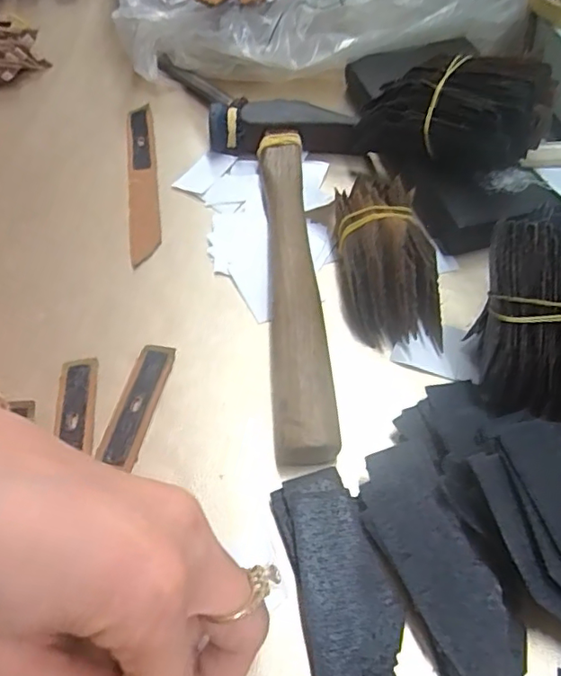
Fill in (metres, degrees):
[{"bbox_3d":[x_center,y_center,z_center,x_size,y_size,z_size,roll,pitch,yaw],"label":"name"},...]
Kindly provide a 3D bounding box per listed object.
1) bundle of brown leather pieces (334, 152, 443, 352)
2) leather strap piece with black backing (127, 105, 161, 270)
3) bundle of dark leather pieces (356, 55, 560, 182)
[{"bbox_3d":[0.048,-0.038,0.266,0.039,0.039,0.089,-6,70,-2],"label":"bundle of brown leather pieces"},{"bbox_3d":[-0.080,-0.092,0.324,0.016,0.005,0.126,-9,57,-4],"label":"leather strap piece with black backing"},{"bbox_3d":[0.085,-0.115,0.280,0.086,0.043,0.052,25,61,17],"label":"bundle of dark leather pieces"}]

